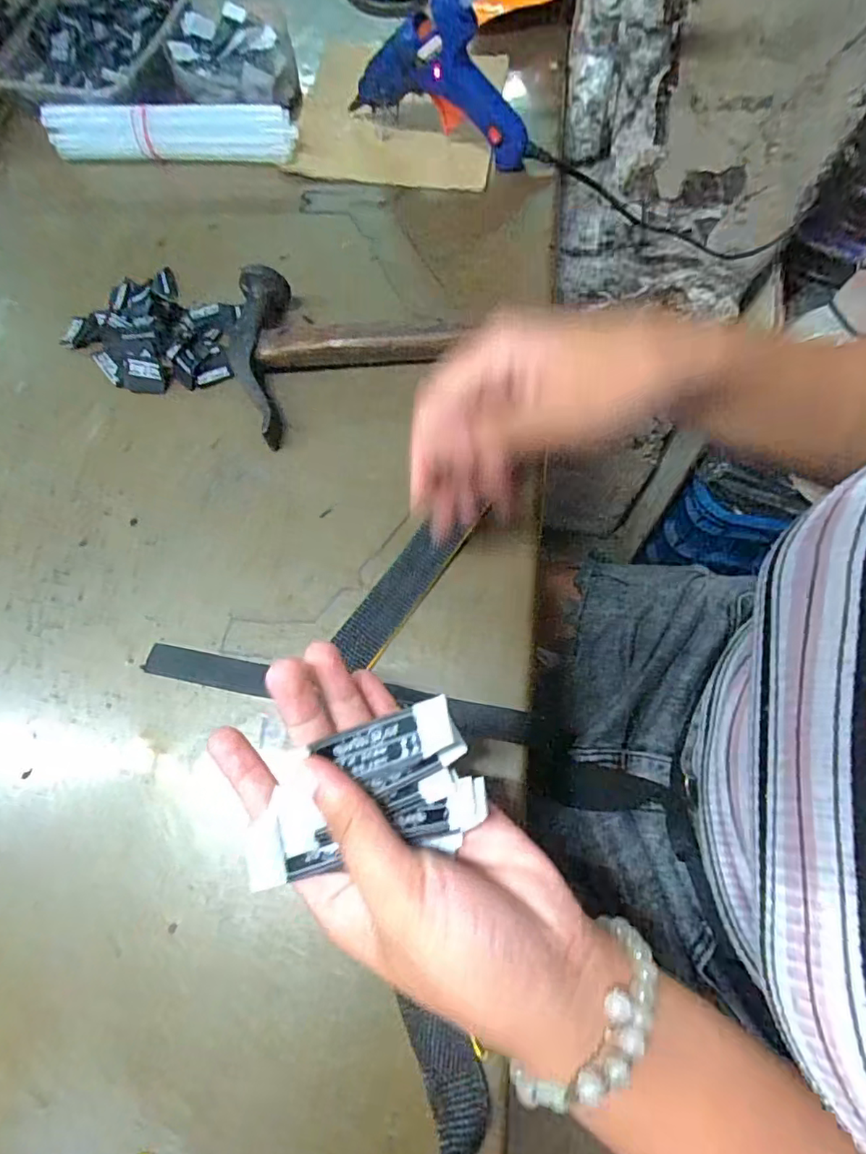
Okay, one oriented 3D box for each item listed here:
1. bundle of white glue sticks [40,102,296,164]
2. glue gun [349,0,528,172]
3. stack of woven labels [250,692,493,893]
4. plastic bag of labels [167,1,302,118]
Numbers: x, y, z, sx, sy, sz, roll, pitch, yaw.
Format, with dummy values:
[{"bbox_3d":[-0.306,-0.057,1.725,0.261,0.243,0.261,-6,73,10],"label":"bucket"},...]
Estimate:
[{"bbox_3d":[-0.196,-0.332,0.428,0.181,0.034,0.025,0,69,3],"label":"bundle of white glue sticks"},{"bbox_3d":[0.003,-0.351,0.401,0.133,0.094,0.025,15,70,8],"label":"glue gun"},{"bbox_3d":[-0.025,0.079,0.205,0.080,0.018,0.046,-19,69,-5],"label":"stack of woven labels"},{"bbox_3d":[-0.157,-0.409,0.454,0.090,0.035,0.090,-14,69,-3],"label":"plastic bag of labels"}]

